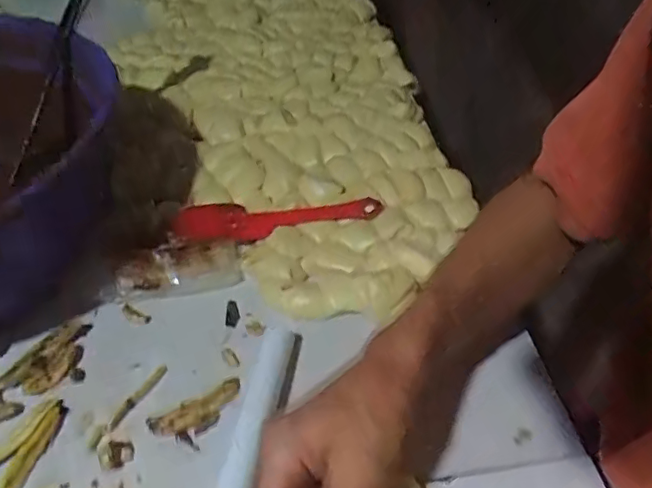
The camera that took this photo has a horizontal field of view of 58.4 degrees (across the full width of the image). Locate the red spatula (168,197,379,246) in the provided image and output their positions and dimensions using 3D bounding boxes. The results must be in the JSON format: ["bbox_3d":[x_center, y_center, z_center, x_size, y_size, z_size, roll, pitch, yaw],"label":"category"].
[{"bbox_3d":[-0.050,-0.028,0.576,0.201,0.008,0.056,-2,43,0],"label":"red spatula"}]

